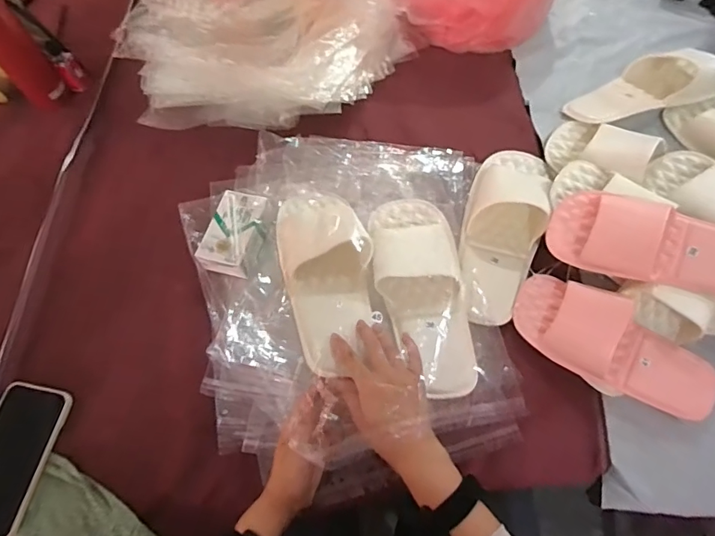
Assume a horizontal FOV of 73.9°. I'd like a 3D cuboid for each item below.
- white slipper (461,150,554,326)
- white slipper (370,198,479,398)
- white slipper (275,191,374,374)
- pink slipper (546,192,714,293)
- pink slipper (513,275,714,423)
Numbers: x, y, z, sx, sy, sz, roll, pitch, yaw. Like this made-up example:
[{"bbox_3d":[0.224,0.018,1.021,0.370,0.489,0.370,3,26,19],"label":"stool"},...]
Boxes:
[{"bbox_3d":[0.195,-0.054,0.641,0.106,0.043,0.278,13,66,10],"label":"white slipper"},{"bbox_3d":[0.081,0.018,0.581,0.108,0.045,0.264,-12,64,-3],"label":"white slipper"},{"bbox_3d":[-0.039,-0.002,0.581,0.109,0.068,0.252,-8,61,-1],"label":"white slipper"},{"bbox_3d":[0.353,-0.028,0.561,0.230,0.076,0.096,18,66,12],"label":"pink slipper"},{"bbox_3d":[0.299,0.091,0.554,0.230,0.056,0.091,32,70,17],"label":"pink slipper"}]

